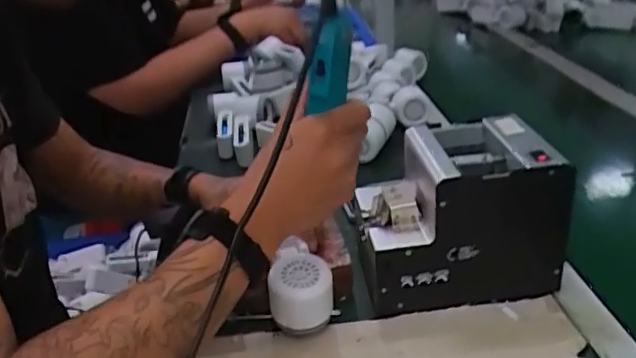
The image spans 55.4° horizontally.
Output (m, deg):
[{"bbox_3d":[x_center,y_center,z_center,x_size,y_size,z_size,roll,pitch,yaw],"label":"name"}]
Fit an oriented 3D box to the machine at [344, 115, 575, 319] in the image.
[{"bbox_3d":[0.137,0.039,0.614,0.183,0.154,0.125,-6,27,-3],"label":"machine"}]

